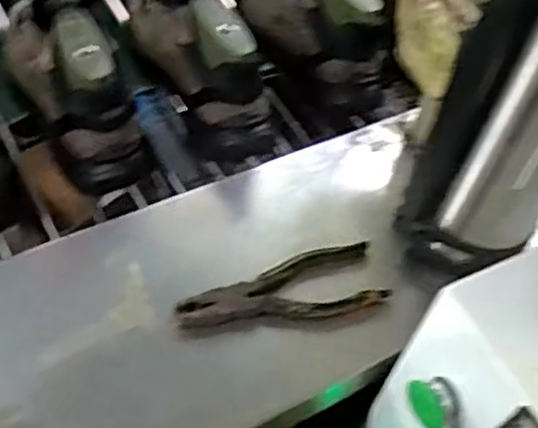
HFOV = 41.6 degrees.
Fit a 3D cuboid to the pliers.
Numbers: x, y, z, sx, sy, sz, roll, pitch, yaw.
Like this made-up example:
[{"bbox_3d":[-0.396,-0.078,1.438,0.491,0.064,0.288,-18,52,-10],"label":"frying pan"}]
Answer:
[{"bbox_3d":[0.012,0.066,0.635,0.187,0.017,0.073,-9,56,-14],"label":"pliers"}]

